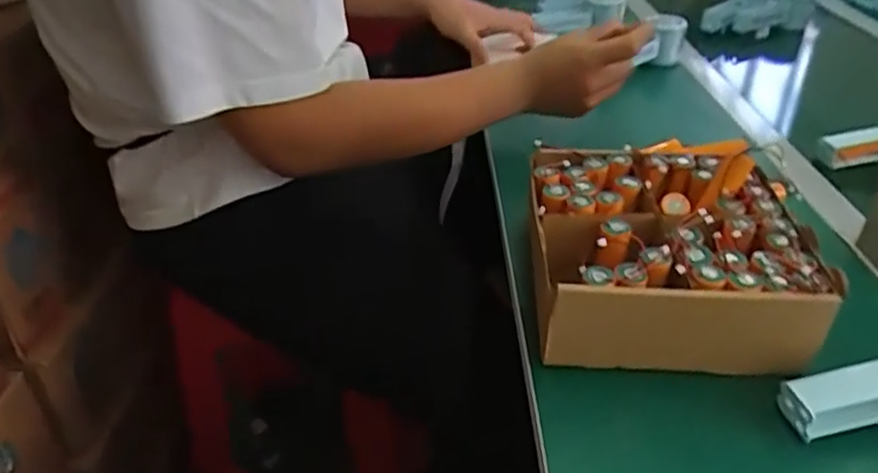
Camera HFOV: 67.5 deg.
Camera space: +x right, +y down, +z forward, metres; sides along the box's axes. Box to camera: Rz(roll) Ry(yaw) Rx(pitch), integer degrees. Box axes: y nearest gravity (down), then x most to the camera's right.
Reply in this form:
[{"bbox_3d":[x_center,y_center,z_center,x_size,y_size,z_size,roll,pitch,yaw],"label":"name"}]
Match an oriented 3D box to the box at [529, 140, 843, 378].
[{"bbox_3d":[0.167,0.009,0.509,0.189,0.081,0.205,2,35,4],"label":"box"}]

